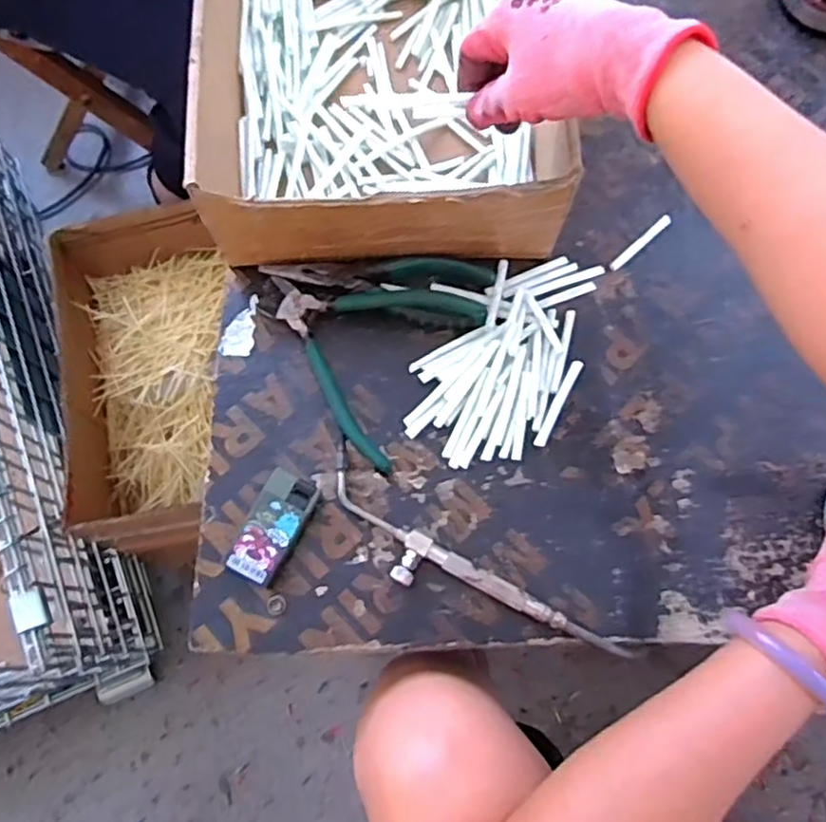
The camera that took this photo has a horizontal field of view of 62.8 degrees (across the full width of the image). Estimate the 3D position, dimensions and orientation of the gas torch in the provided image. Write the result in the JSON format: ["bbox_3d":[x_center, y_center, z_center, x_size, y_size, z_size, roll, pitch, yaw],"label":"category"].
[{"bbox_3d":[0.027,0.099,0.411,0.214,0.014,0.048,35,76,11],"label":"gas torch"}]

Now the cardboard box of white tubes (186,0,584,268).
[{"bbox_3d":[-0.021,-0.267,0.491,0.233,0.086,0.321,-2,72,0],"label":"cardboard box of white tubes"}]

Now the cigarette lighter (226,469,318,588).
[{"bbox_3d":[-0.086,0.072,0.423,0.030,0.013,0.069,22,73,8],"label":"cigarette lighter"}]

